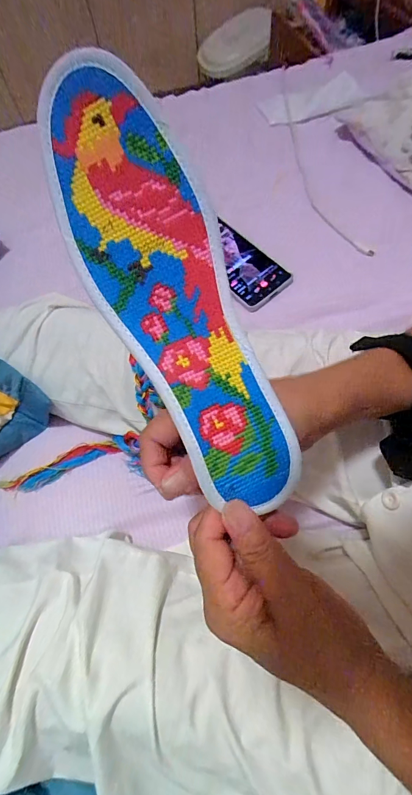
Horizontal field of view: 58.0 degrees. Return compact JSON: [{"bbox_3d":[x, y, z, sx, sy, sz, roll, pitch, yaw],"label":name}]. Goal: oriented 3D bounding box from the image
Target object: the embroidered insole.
[{"bbox_3d":[-0.016,-0.046,0.195,0.068,0.026,0.229,-26,97,-9],"label":"embroidered insole"}]

